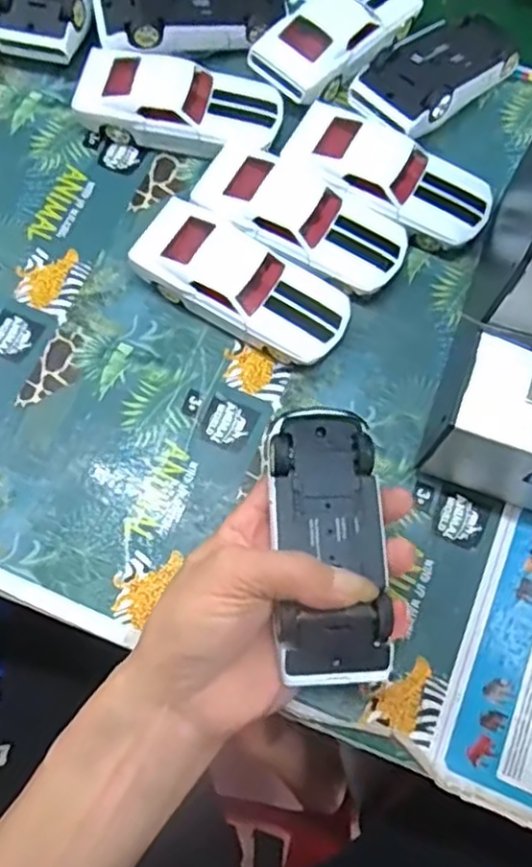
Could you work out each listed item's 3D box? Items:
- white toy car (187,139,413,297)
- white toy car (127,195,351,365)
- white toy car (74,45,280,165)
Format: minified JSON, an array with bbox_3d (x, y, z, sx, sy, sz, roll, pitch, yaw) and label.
[{"bbox_3d":[0.021,-0.128,0.418,0.130,0.034,0.057,31,75,9],"label":"white toy car"},{"bbox_3d":[-0.014,-0.086,0.404,0.131,0.035,0.054,28,75,8],"label":"white toy car"},{"bbox_3d":[-0.054,-0.212,0.438,0.125,0.032,0.053,12,71,2],"label":"white toy car"}]

